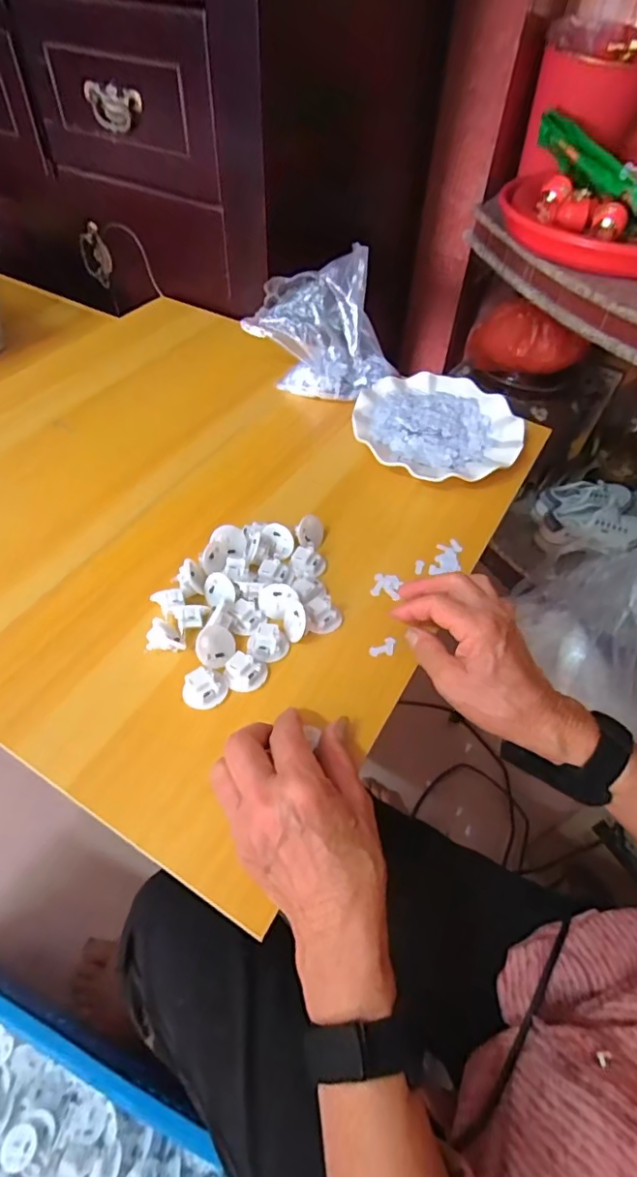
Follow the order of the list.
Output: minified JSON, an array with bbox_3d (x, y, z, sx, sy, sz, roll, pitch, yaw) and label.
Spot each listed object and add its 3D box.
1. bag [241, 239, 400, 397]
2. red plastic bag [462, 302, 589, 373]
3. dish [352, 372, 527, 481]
[{"bbox_3d":[0.006,-0.312,0.638,0.138,0.115,0.139,-29,59,-23],"label":"bag"},{"bbox_3d":[0.388,-0.465,1.010,0.202,0.103,0.082,16,53,9],"label":"red plastic bag"},{"bbox_3d":[0.133,-0.180,0.606,0.180,0.024,0.169,2,52,-2],"label":"dish"}]

